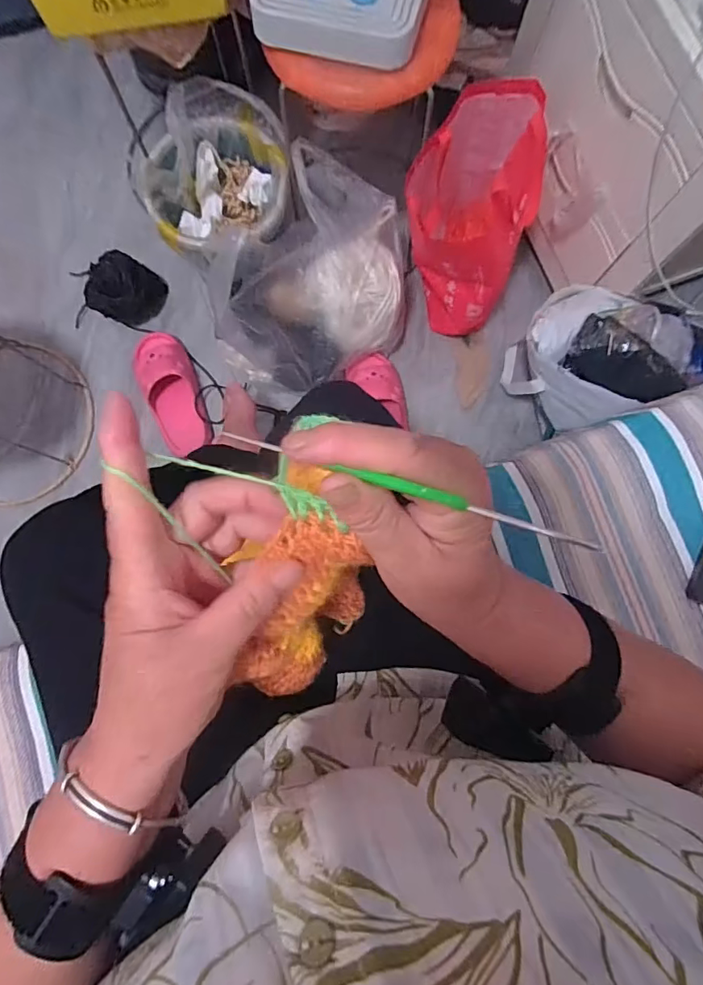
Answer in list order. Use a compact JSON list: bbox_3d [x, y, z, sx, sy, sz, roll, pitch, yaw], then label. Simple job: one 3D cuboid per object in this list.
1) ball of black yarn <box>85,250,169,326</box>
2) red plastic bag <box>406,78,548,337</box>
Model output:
[{"bbox_3d":[-0.476,-0.425,1.075,0.148,0.125,0.117,-41,84,-6],"label":"ball of black yarn"},{"bbox_3d":[0.226,-0.518,0.955,0.221,0.311,0.308,28,83,3],"label":"red plastic bag"}]

